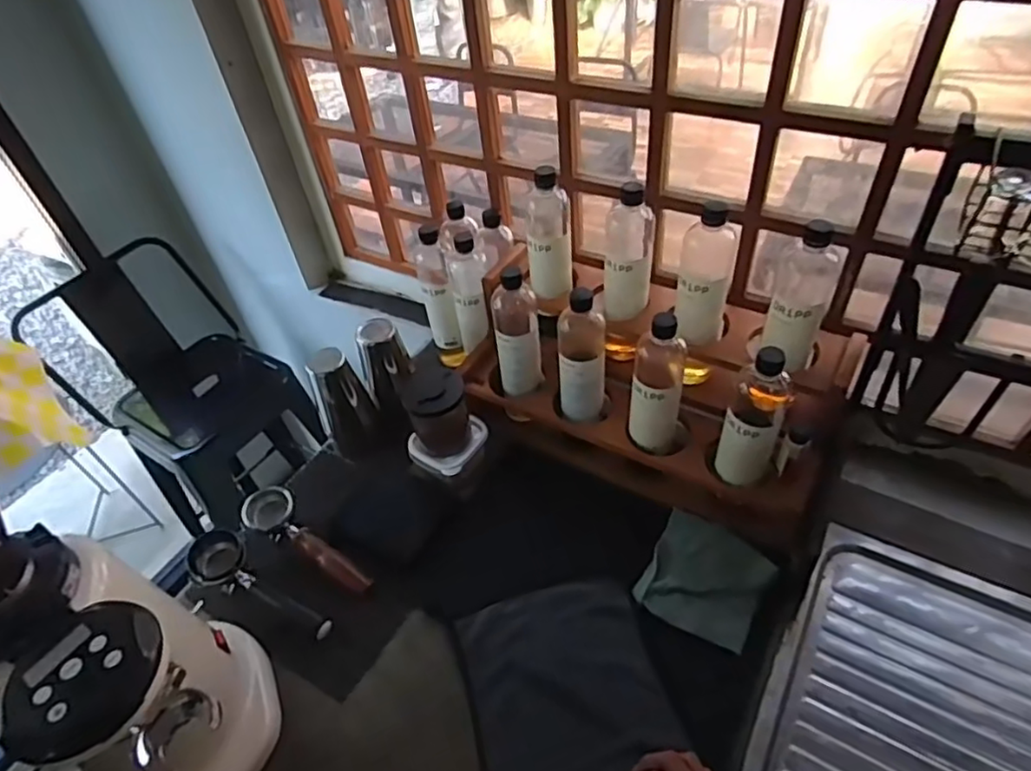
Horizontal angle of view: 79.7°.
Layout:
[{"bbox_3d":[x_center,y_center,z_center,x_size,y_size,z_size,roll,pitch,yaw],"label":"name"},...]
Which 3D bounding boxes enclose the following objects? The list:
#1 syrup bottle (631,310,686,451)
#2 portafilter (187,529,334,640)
[{"bbox_3d":[0.189,-0.001,0.822,0.067,0.214,0.060,8,48,15],"label":"syrup bottle"},{"bbox_3d":[-0.339,0.273,0.827,0.223,0.048,0.070,30,54,9],"label":"portafilter"}]

